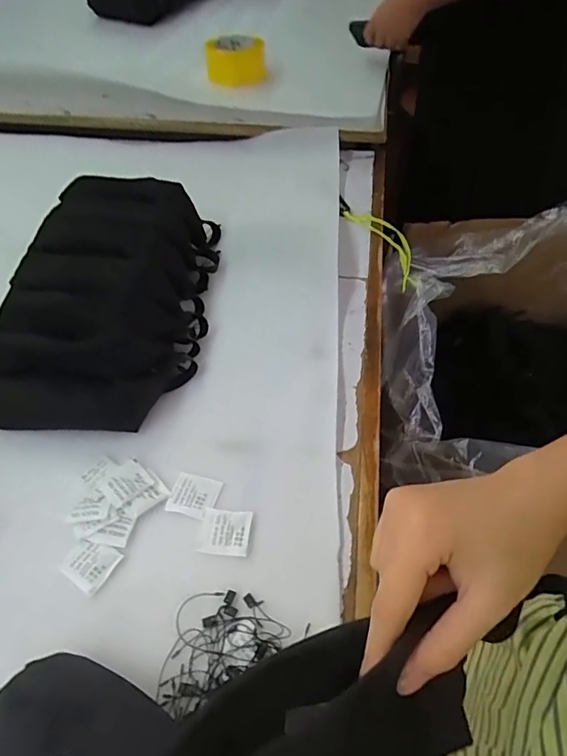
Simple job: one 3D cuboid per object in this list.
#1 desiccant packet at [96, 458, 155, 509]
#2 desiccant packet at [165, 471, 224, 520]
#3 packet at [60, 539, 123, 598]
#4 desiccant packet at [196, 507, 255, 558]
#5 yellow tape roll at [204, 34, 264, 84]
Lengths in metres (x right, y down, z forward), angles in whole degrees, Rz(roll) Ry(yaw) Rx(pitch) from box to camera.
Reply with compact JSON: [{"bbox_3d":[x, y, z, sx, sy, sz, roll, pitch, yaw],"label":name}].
[{"bbox_3d":[-0.147,0.097,0.453,0.037,0.005,0.040,38,61,26],"label":"desiccant packet"},{"bbox_3d":[-0.082,0.107,0.447,0.042,0.004,0.039,13,53,10],"label":"desiccant packet"},{"bbox_3d":[-0.163,0.156,0.411,0.039,0.004,0.037,24,56,18],"label":"packet"},{"bbox_3d":[-0.051,0.133,0.425,0.044,0.005,0.039,6,52,5],"label":"desiccant packet"},{"bbox_3d":[-0.087,-0.578,0.889,0.105,0.064,0.105,0,52,0],"label":"yellow tape roll"}]

